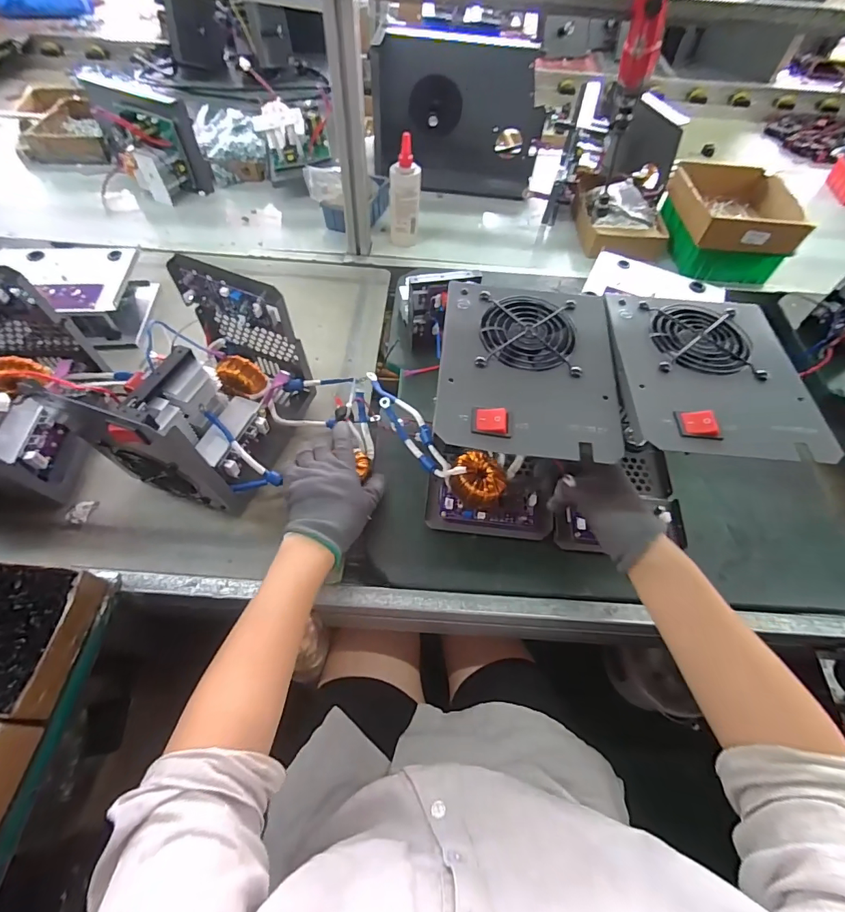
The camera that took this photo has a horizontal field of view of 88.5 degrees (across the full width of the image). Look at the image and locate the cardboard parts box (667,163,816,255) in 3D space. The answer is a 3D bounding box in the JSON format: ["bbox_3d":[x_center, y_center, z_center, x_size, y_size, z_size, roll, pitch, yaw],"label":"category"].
[{"bbox_3d":[0.560,-0.451,0.784,0.182,0.059,0.232,7,57,2],"label":"cardboard parts box"}]

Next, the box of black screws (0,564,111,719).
[{"bbox_3d":[-0.425,0.173,0.419,0.174,0.057,0.129,4,57,0],"label":"box of black screws"}]

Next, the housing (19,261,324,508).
[{"bbox_3d":[-0.242,-0.070,0.519,0.168,0.191,0.240,11,57,5],"label":"housing"}]

